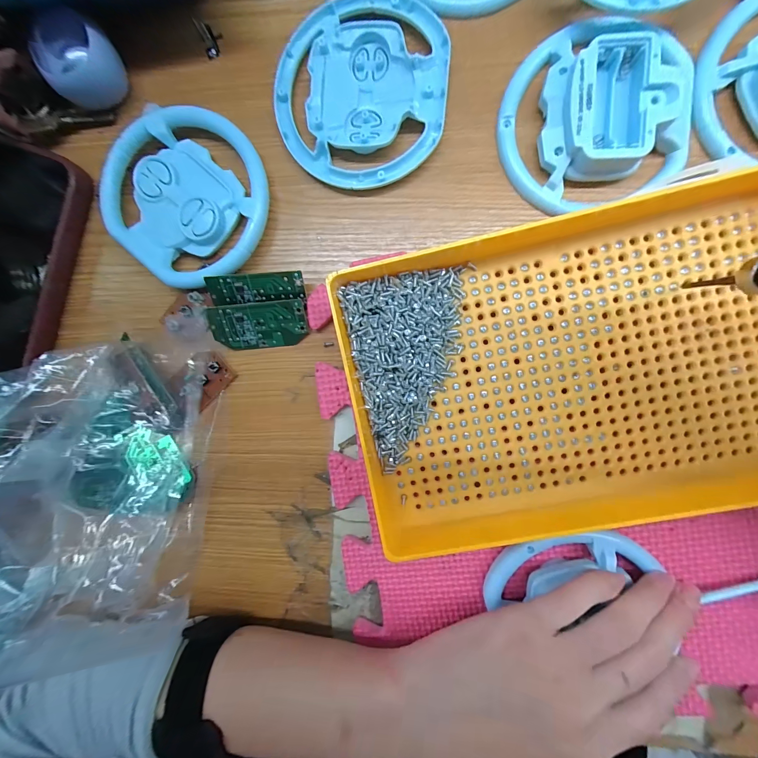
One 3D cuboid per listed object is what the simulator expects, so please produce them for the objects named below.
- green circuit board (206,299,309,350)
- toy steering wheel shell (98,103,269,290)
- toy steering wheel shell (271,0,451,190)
[{"bbox_3d":[-0.074,-0.033,0.210,0.058,0.004,0.028,-5,121,1],"label":"green circuit board"},{"bbox_3d":[-0.125,-0.119,0.210,0.120,0.014,0.095,42,97,1],"label":"toy steering wheel shell"},{"bbox_3d":[-0.012,-0.167,0.197,0.100,0.011,0.103,5,95,5],"label":"toy steering wheel shell"}]

